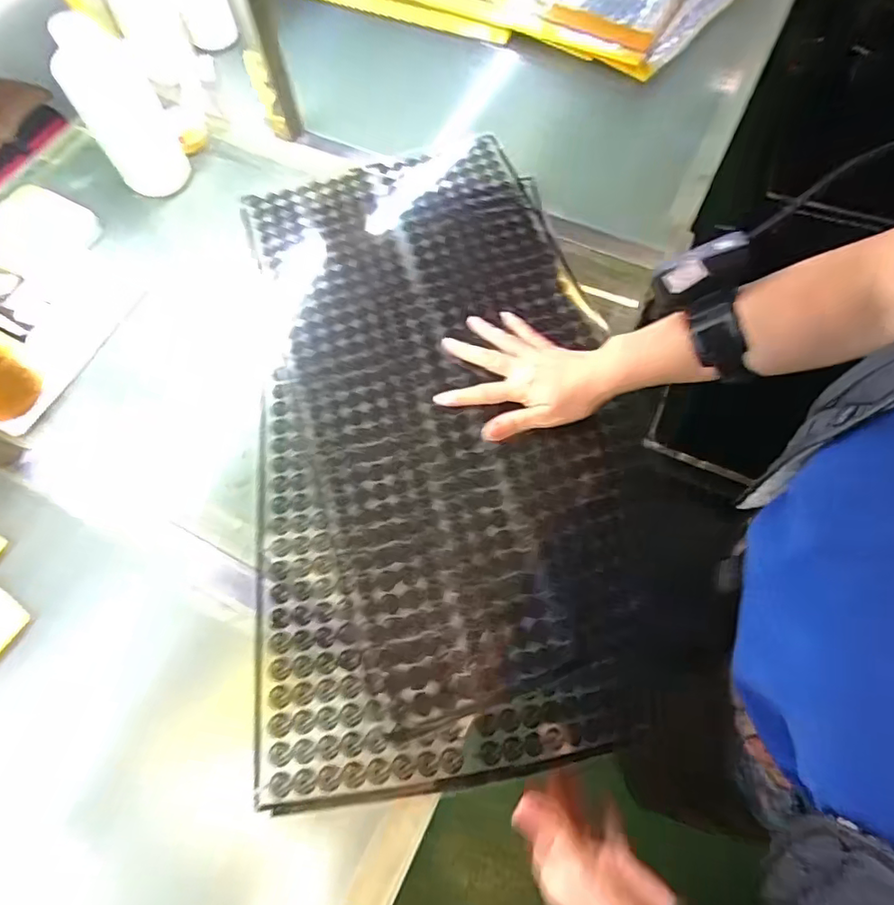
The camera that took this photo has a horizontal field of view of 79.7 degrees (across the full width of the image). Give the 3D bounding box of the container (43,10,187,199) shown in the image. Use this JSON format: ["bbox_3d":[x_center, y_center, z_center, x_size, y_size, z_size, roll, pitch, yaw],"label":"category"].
[{"bbox_3d":[-0.370,-0.391,0.608,0.081,0.170,0.072,-27,69,-11],"label":"container"}]

